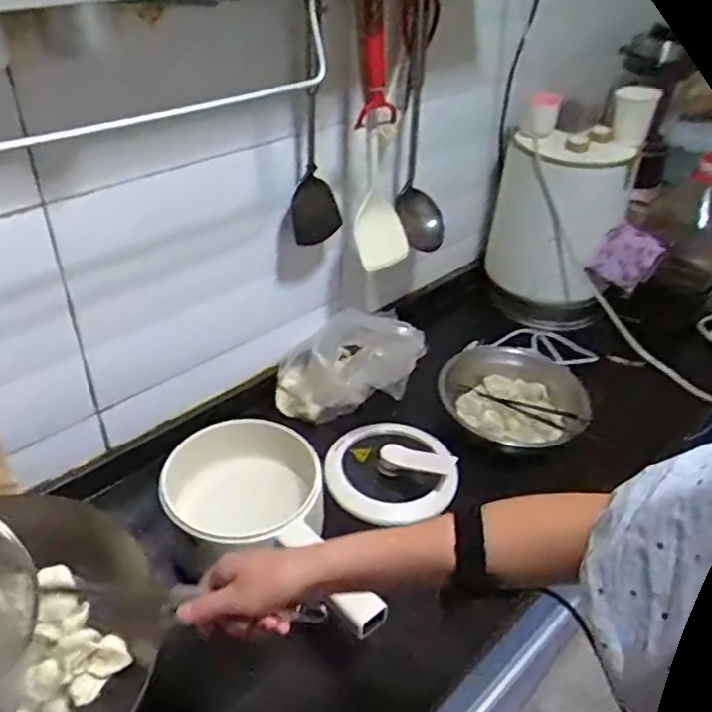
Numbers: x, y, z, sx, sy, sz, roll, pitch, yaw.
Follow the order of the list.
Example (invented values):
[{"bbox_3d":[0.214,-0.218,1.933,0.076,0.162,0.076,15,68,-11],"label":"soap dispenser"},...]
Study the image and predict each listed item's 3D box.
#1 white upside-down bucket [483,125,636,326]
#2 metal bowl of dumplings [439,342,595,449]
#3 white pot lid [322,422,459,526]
[{"bbox_3d":[0.415,-0.266,1.342,0.220,0.354,0.261,20,40,21],"label":"white upside-down bucket"},{"bbox_3d":[0.261,0.065,1.122,0.227,0.072,0.247,4,37,0],"label":"metal bowl of dumplings"},{"bbox_3d":[0.045,0.158,0.994,0.185,0.051,0.189,2,37,-2],"label":"white pot lid"}]

